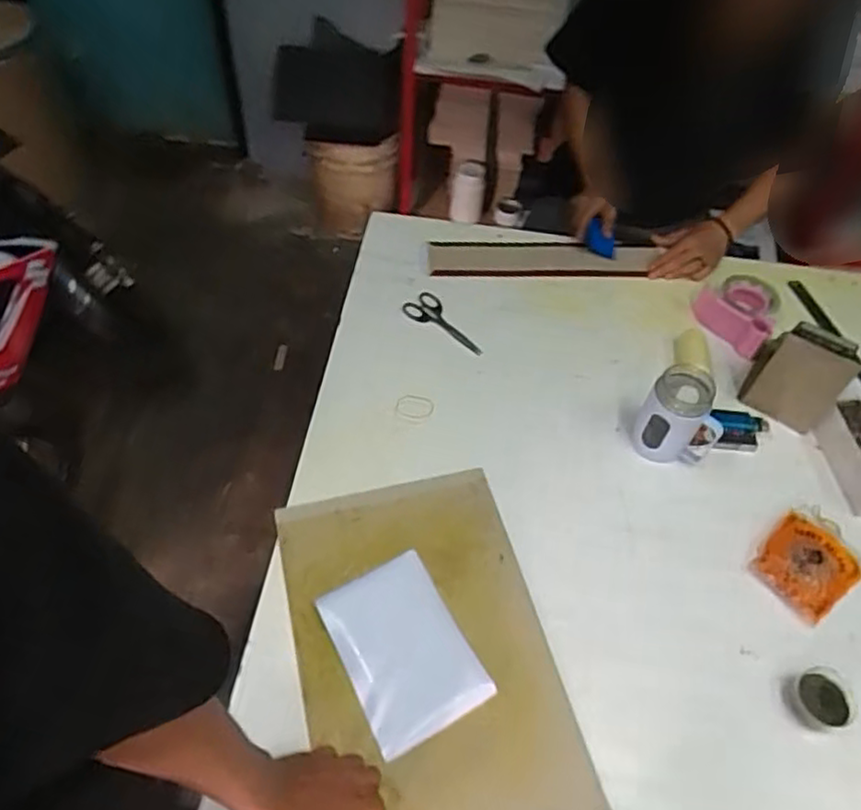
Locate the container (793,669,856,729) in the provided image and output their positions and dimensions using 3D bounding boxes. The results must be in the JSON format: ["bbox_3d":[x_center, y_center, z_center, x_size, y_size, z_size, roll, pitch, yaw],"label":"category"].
[{"bbox_3d":[0.434,0.326,0.746,0.062,0.043,0.057,2,52,-3],"label":"container"}]

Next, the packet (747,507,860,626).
[{"bbox_3d":[0.480,0.193,0.850,0.140,0.027,0.106,-29,60,-24],"label":"packet"}]

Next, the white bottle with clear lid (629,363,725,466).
[{"bbox_3d":[0.337,0.026,0.910,0.102,0.122,0.079,35,58,21],"label":"white bottle with clear lid"}]

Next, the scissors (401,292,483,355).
[{"bbox_3d":[0.030,-0.138,1.098,0.150,0.010,0.060,28,56,17],"label":"scissors"}]

